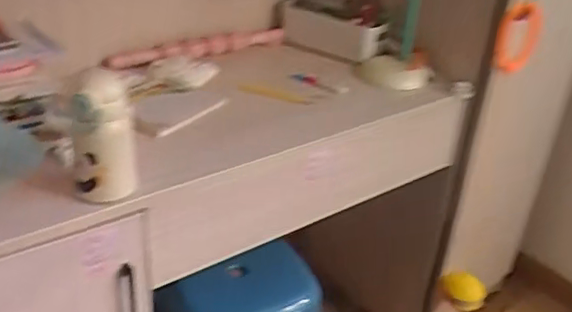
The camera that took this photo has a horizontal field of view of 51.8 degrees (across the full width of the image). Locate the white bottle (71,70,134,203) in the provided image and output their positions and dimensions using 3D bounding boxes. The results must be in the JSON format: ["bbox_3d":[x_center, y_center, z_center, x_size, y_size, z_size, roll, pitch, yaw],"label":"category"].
[{"bbox_3d":[-0.251,-0.024,0.806,0.085,0.160,0.072,-7,33,-22],"label":"white bottle"}]

